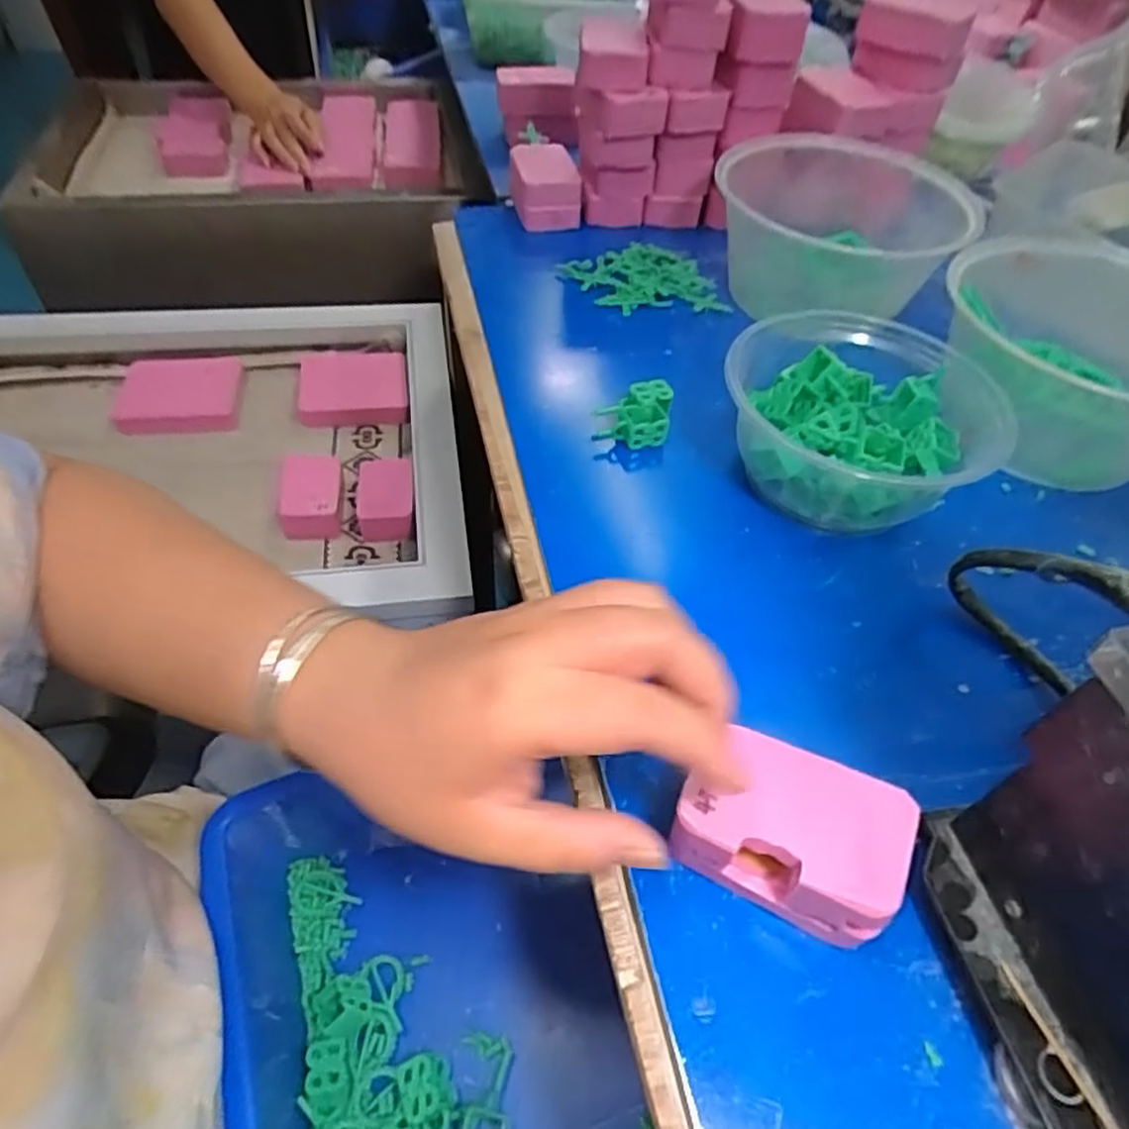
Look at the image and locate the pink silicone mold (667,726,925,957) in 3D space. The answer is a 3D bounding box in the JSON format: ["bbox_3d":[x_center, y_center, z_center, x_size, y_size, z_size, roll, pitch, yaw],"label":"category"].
[{"bbox_3d":[0.074,0.088,0.243,0.070,0.033,0.046,24,52,16],"label":"pink silicone mold"}]

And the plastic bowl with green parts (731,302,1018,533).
[{"bbox_3d":[0.151,-0.071,0.376,0.139,0.064,0.127,15,50,9],"label":"plastic bowl with green parts"}]

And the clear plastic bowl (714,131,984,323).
[{"bbox_3d":[0.183,-0.238,0.499,0.159,0.070,0.158,9,49,3],"label":"clear plastic bowl"}]

